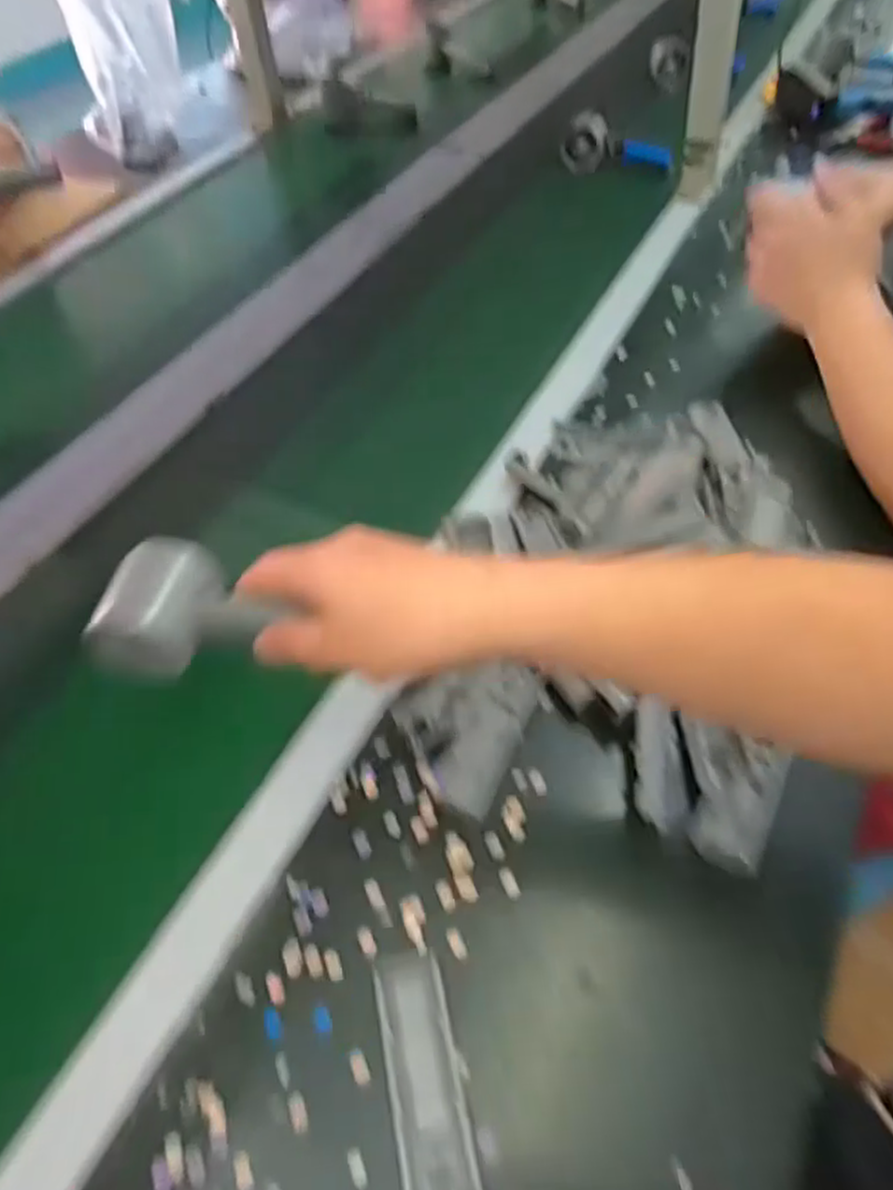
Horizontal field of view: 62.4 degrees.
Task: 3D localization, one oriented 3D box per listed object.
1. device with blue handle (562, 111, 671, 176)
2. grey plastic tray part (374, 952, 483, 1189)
[{"bbox_3d":[0.246,-0.650,1.058,0.154,0.051,0.080,5,52,7],"label":"device with blue handle"},{"bbox_3d":[-0.010,0.238,0.364,0.035,0.012,0.111,-11,51,-5],"label":"grey plastic tray part"}]

